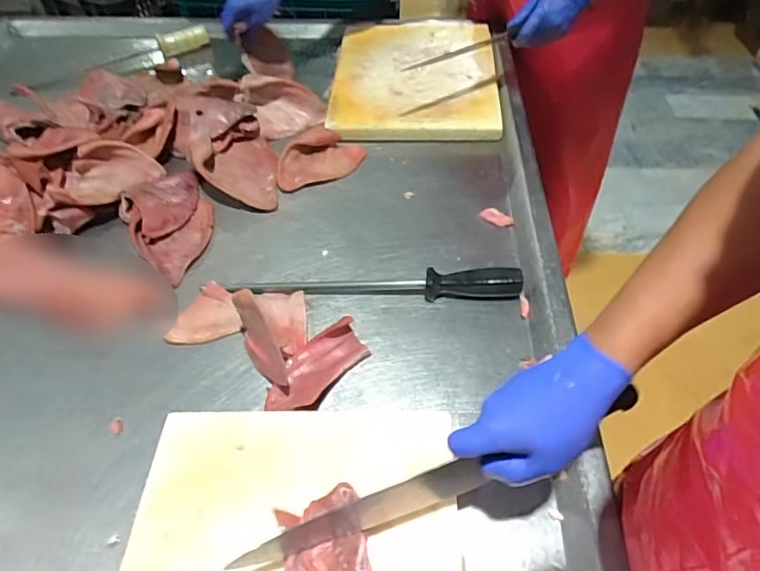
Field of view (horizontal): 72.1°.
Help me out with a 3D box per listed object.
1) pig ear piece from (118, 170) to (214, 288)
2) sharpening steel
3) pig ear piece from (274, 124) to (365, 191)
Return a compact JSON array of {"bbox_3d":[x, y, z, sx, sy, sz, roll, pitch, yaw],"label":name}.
[{"bbox_3d":[-0.305,-0.102,0.765,0.121,0.047,0.196,-29,54,-18],"label":"pig ear piece"},{"bbox_3d":[-0.010,0.001,0.672,0.375,0.037,0.041,-2,51,3],"label":"sharpening steel"},{"bbox_3d":[-0.104,-0.210,0.859,0.155,0.038,0.095,-31,55,-20],"label":"pig ear piece"}]

